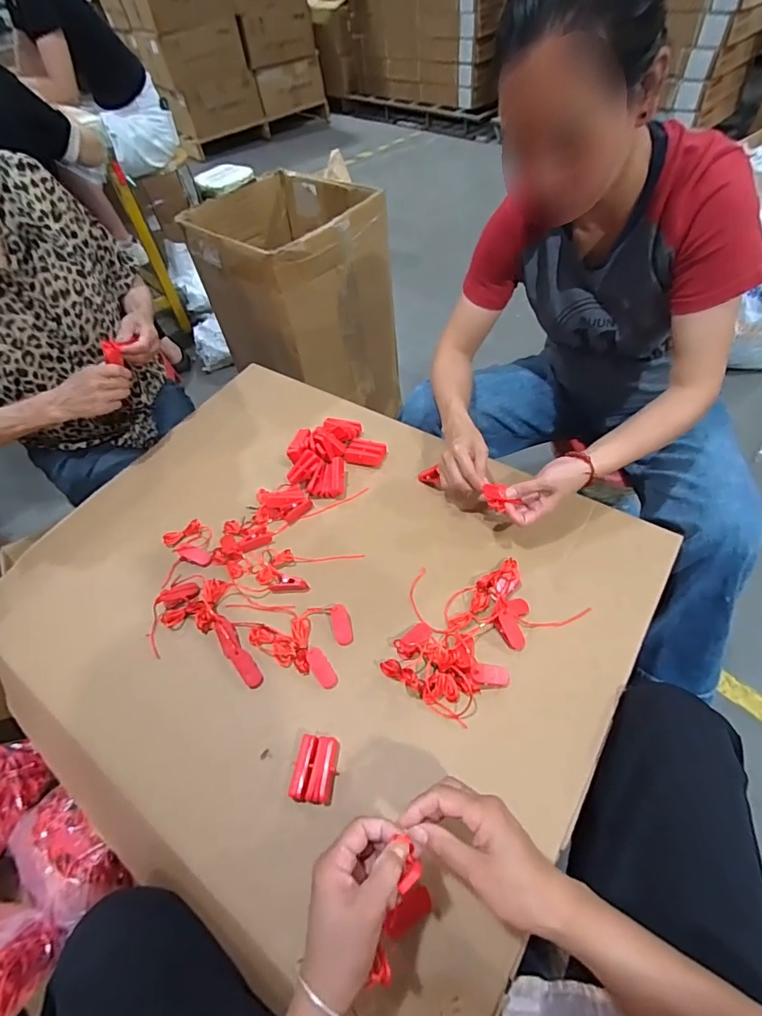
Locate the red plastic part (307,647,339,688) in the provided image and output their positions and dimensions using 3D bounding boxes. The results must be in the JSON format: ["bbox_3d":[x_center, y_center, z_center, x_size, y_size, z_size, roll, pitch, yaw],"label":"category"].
[{"bbox_3d":[-0.070,0.190,0.552,0.020,0.005,0.050,-31,77,-16],"label":"red plastic part"}]

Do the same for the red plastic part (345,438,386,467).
[{"bbox_3d":[-0.025,-0.092,0.764,0.062,0.014,0.044,9,57,12],"label":"red plastic part"}]

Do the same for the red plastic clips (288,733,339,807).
[{"bbox_3d":[-0.070,0.278,0.494,0.044,0.018,0.061,4,56,8],"label":"red plastic clips"}]

